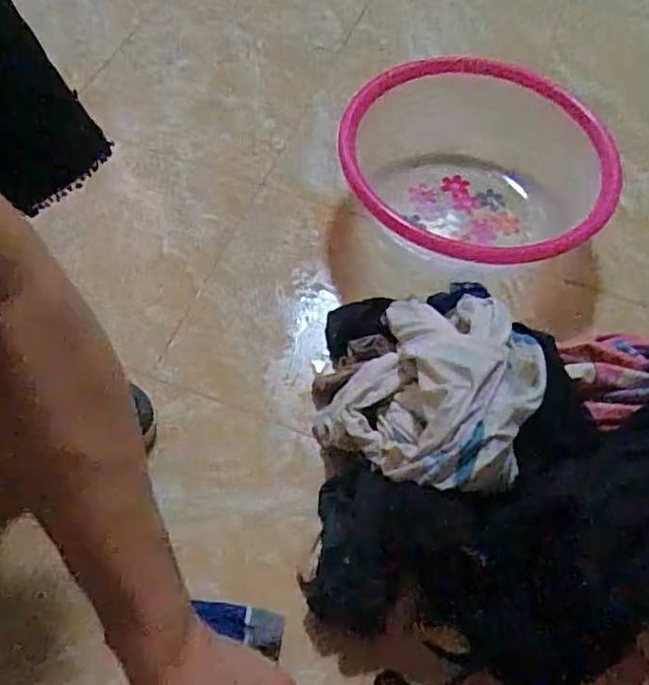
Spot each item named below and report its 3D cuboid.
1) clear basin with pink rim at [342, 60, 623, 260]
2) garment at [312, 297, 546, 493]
[{"bbox_3d":[0.169,-0.202,0.783,0.288,0.120,0.287,2,57,-3],"label":"clear basin with pink rim"},{"bbox_3d":[0.105,0.042,0.594,0.175,0.121,0.184,2,57,-3],"label":"garment"}]

